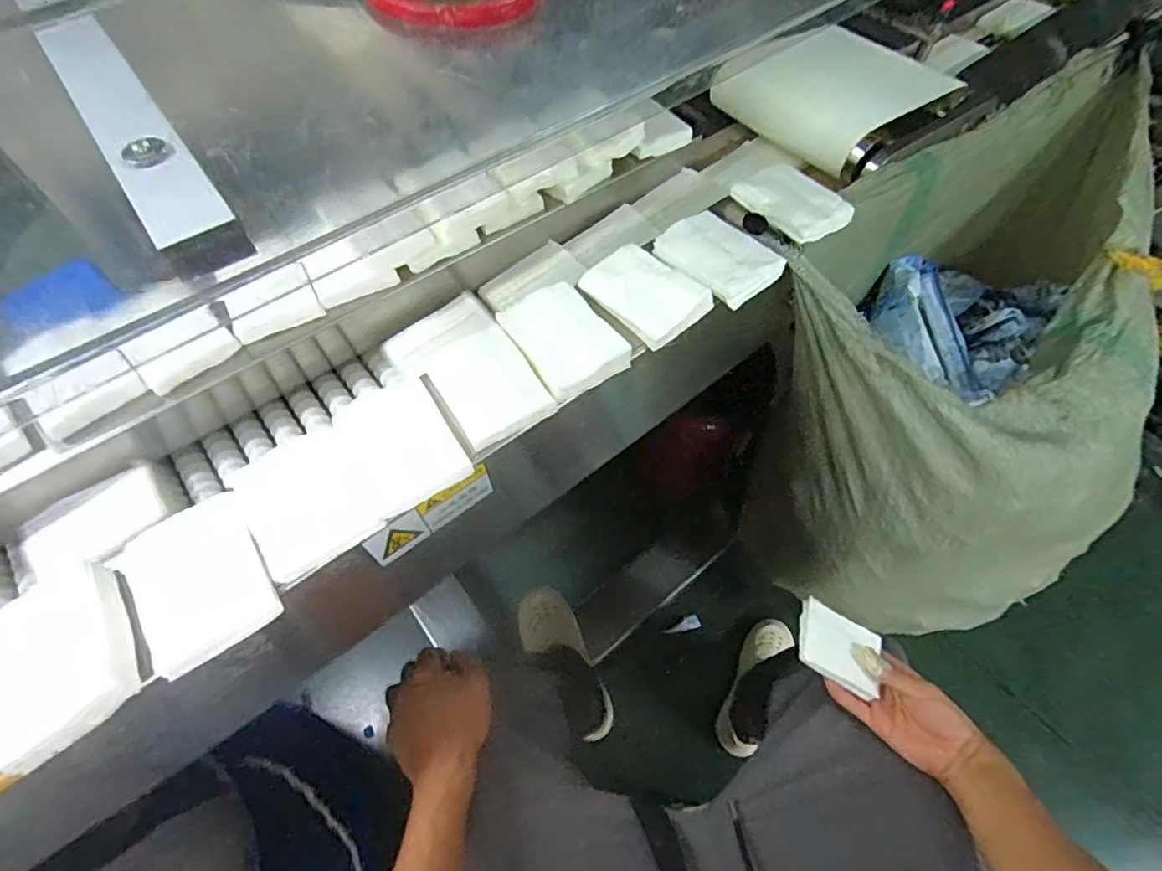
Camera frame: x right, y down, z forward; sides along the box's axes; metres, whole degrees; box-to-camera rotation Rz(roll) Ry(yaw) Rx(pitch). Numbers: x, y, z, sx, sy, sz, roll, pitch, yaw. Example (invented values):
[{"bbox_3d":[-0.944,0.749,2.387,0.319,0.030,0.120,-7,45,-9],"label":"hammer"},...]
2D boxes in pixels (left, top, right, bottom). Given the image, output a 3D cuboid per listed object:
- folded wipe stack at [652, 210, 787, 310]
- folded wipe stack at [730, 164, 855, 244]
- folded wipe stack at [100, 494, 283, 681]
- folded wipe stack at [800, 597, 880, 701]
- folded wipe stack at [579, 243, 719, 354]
[{"bbox_3d":[0.126,-0.167,0.513,0.081,0.013,0.105,-38,66,-20],"label":"folded wipe stack"},{"bbox_3d":[0.206,-0.229,0.548,0.073,0.015,0.098,-30,64,-17],"label":"folded wipe stack"},{"bbox_3d":[-0.246,0.093,0.362,0.077,0.016,0.099,-33,65,-18],"label":"folded wipe stack"},{"bbox_3d":[0.287,0.235,0.626,0.093,0.015,0.072,30,65,3],"label":"folded wipe stack"},{"bbox_3d":[0.054,-0.125,0.488,0.071,0.018,0.101,-38,66,-20],"label":"folded wipe stack"}]

